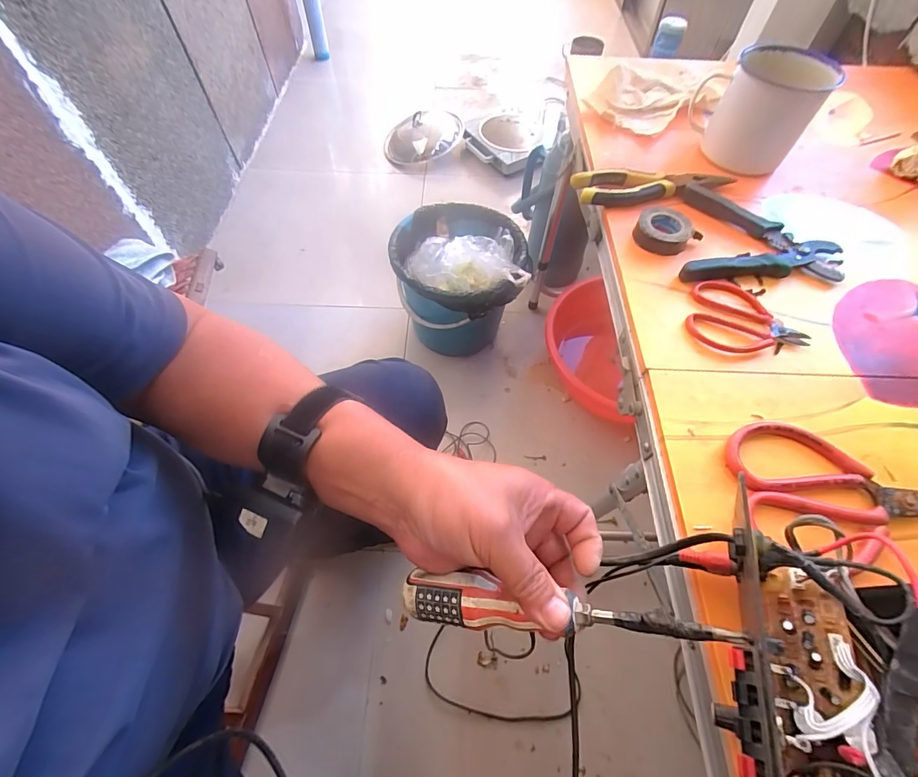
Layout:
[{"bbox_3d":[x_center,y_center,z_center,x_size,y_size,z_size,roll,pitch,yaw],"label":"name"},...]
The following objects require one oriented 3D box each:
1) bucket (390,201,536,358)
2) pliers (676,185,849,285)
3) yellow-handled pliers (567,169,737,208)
[{"bbox_3d":[-0.004,-0.234,0.955,0.269,0.264,0.276,0,60,-1],"label":"bucket"},{"bbox_3d":[0.311,-0.151,0.429,0.152,0.016,0.140,14,60,7],"label":"pliers"},{"bbox_3d":[0.218,-0.234,0.471,0.172,0.016,0.048,-10,60,-7],"label":"yellow-handled pliers"}]

